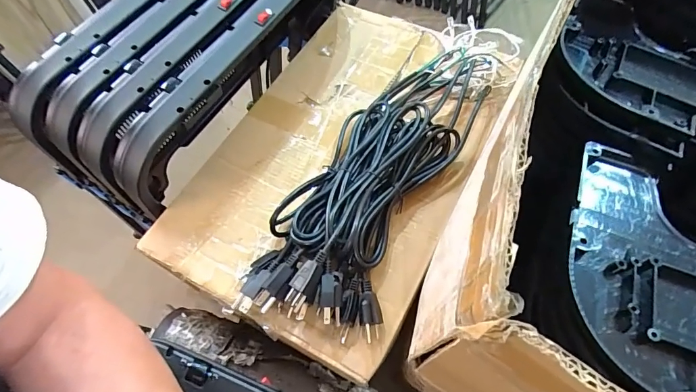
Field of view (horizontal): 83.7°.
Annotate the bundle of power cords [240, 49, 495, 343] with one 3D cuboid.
[{"bbox_3d":[0.047,-0.045,0.520,0.170,0.053,0.480,23,65,15],"label":"bundle of power cords"}]

